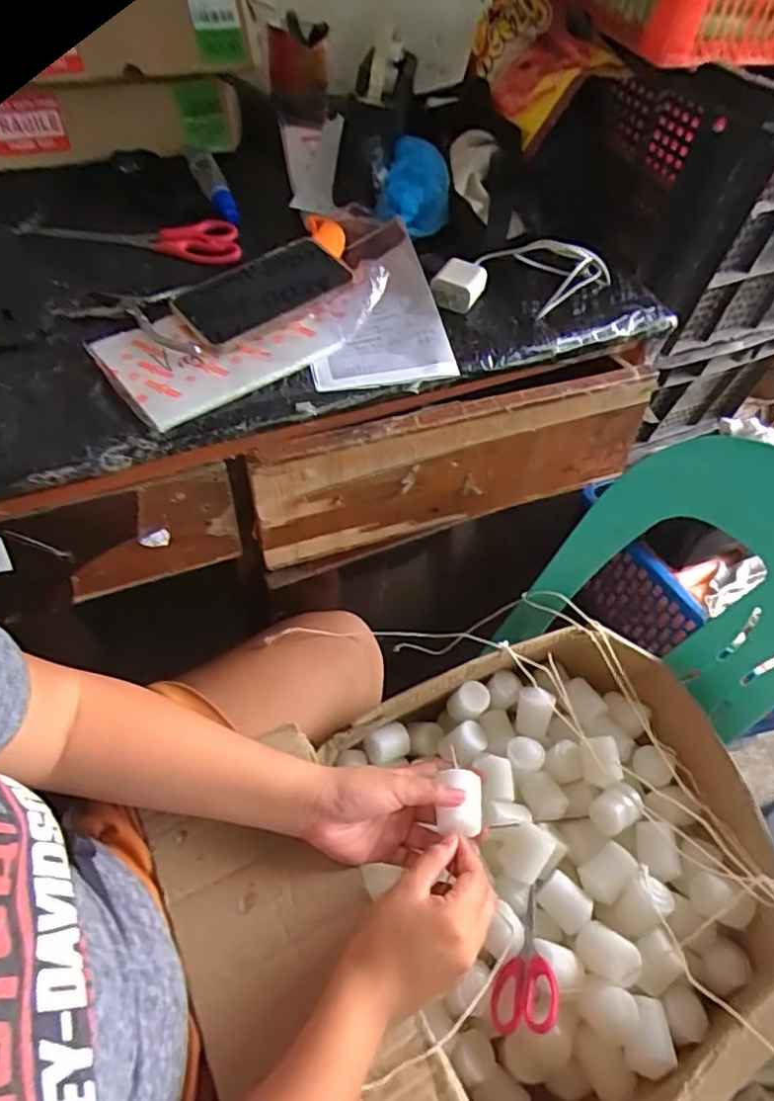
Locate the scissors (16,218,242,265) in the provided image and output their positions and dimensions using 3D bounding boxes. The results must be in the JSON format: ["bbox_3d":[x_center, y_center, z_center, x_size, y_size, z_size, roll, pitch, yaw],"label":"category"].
[{"bbox_3d":[-0.248,-0.318,0.613,0.211,0.015,0.069,10,54,1],"label":"scissors"}]

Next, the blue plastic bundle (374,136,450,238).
[{"bbox_3d":[0.029,-0.374,0.633,0.071,0.052,0.094,9,54,1],"label":"blue plastic bundle"}]

